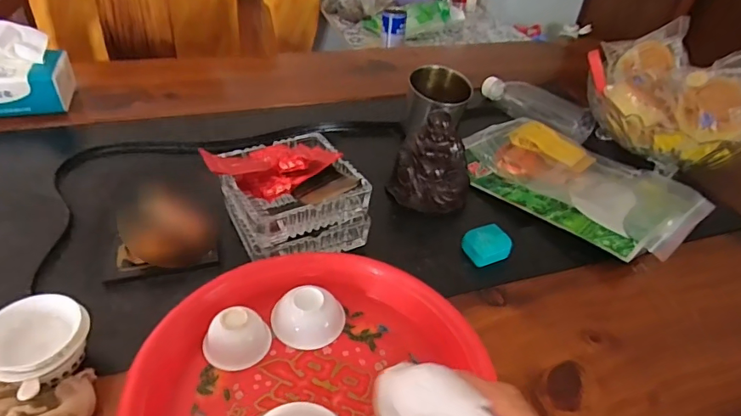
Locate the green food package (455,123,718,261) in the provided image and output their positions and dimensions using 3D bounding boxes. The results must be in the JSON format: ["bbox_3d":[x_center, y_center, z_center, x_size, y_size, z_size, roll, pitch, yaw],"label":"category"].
[{"bbox_3d":[0.250,-0.033,0.587,0.181,0.040,0.257,-28,50,-34],"label":"green food package"}]

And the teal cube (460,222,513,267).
[{"bbox_3d":[0.122,0.039,0.501,0.048,0.024,0.037,-15,44,-23],"label":"teal cube"}]

